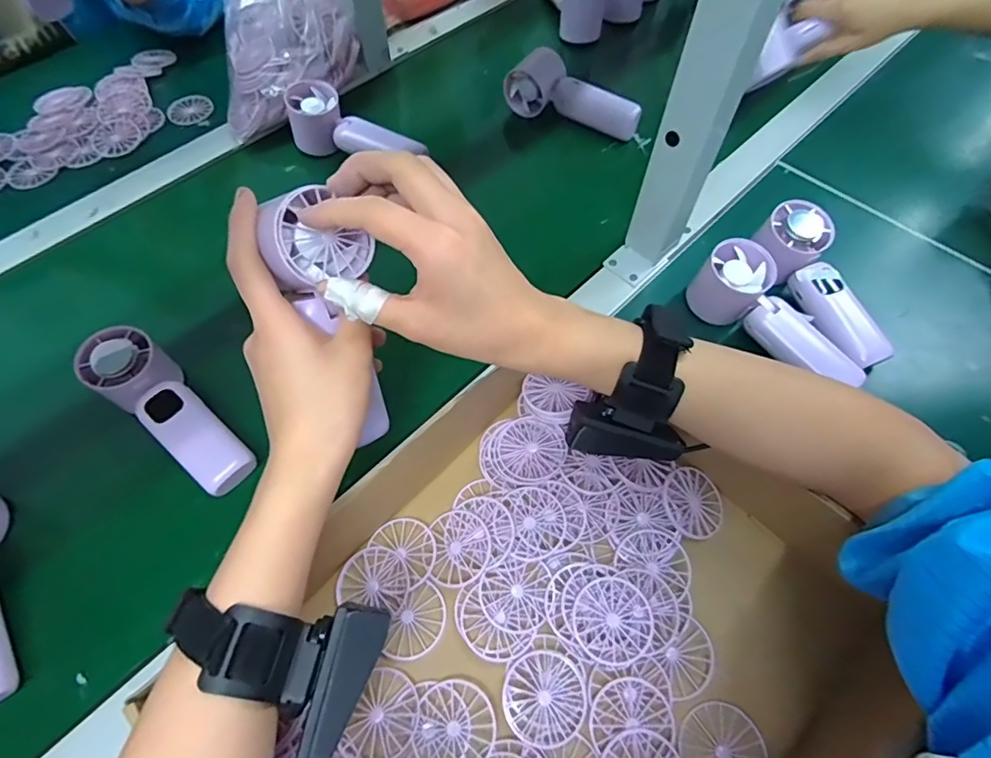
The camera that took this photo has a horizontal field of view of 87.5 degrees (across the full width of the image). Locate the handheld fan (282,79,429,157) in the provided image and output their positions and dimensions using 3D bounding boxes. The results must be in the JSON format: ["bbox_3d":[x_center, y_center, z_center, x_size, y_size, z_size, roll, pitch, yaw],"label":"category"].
[{"bbox_3d":[-0.150,-0.275,0.564,0.153,0.048,0.051,15,63,7],"label":"handheld fan"}]

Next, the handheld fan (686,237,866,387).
[{"bbox_3d":[0.233,-0.049,0.431,0.050,0.051,0.145,-34,67,-17],"label":"handheld fan"}]

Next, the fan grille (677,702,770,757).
[{"bbox_3d":[0.136,0.222,0.308,0.048,0.006,0.049,0,62,-1],"label":"fan grille"}]

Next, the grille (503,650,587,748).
[{"bbox_3d":[0.030,0.196,0.318,0.049,0.004,0.049,0,62,-1],"label":"grille"}]

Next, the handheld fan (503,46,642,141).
[{"bbox_3d":[0.087,-0.320,0.591,0.158,0.051,0.045,33,66,16],"label":"handheld fan"}]

